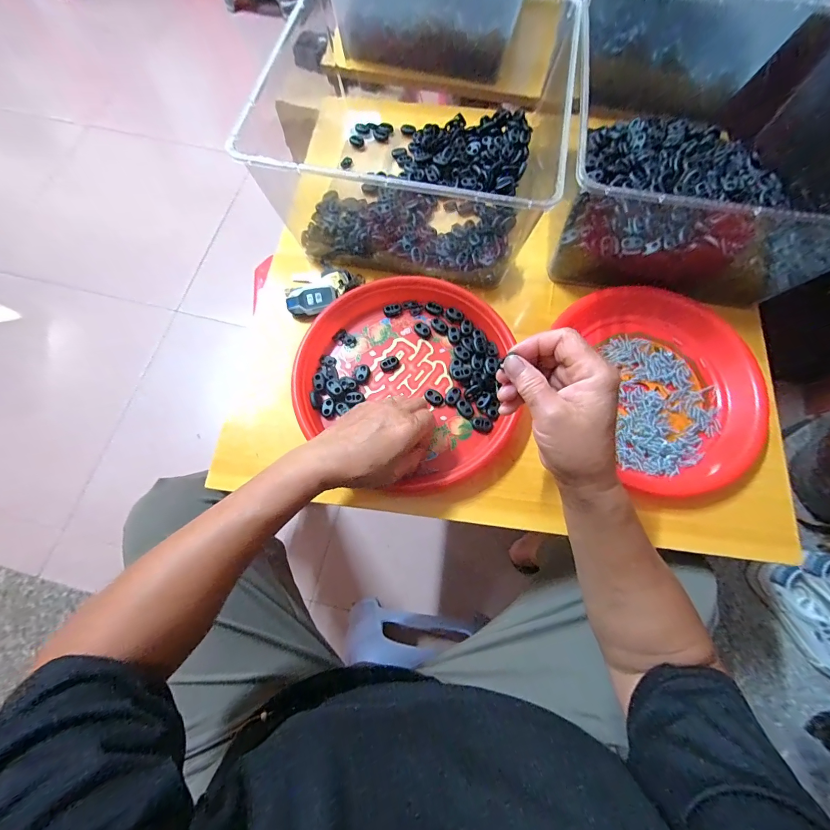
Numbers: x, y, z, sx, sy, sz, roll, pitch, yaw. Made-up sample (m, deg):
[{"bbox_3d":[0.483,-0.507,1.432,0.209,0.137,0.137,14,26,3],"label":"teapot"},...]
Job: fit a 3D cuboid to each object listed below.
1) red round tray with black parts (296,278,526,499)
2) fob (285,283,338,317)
[{"bbox_3d":[-0.003,-0.046,0.400,0.239,0.027,0.218,0,72,0],"label":"red round tray with black parts"},{"bbox_3d":[-0.121,-0.135,0.428,0.059,0.011,0.033,-13,72,-4],"label":"fob"}]

